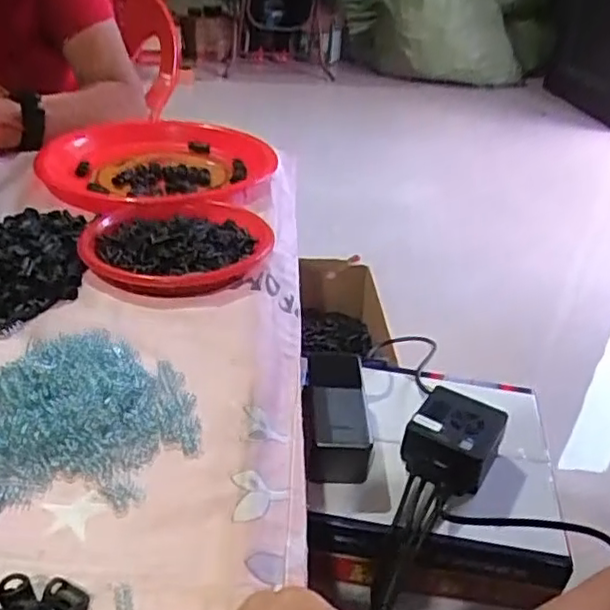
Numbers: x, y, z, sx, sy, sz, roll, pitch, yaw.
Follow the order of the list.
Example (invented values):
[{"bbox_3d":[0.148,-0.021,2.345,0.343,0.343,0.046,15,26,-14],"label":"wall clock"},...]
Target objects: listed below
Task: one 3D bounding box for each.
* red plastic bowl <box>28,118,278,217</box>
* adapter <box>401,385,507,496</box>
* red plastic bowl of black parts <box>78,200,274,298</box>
[{"bbox_3d":[-0.169,-0.153,0.733,0.225,0.044,0.238,4,33,-2],"label":"red plastic bowl"},{"bbox_3d":[0.138,0.128,0.598,0.075,0.052,0.087,22,36,25],"label":"adapter"},{"bbox_3d":[-0.110,-0.055,0.564,0.157,0.030,0.157,-3,34,-13],"label":"red plastic bowl of black parts"}]

